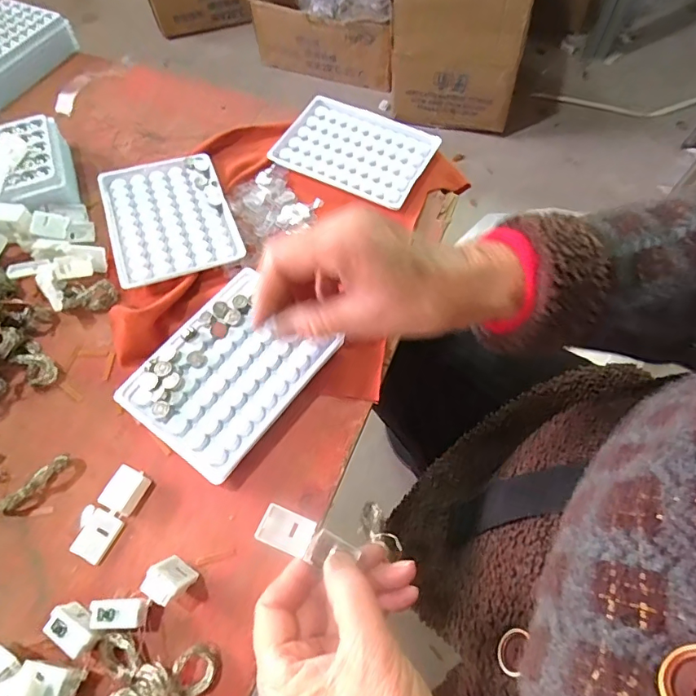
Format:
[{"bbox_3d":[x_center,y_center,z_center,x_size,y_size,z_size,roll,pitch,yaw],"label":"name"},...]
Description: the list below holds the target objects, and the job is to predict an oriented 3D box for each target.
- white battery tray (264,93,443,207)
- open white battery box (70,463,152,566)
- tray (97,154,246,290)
[{"bbox_3d":[0.005,-0.179,0.435,0.129,0.009,0.091,25,66,13],"label":"white battery tray"},{"bbox_3d":[-0.145,0.099,0.294,0.023,0.010,0.055,24,66,13],"label":"open white battery box"},{"bbox_3d":[-0.148,-0.110,0.397,0.096,0.010,0.129,-20,64,-9],"label":"tray"}]

